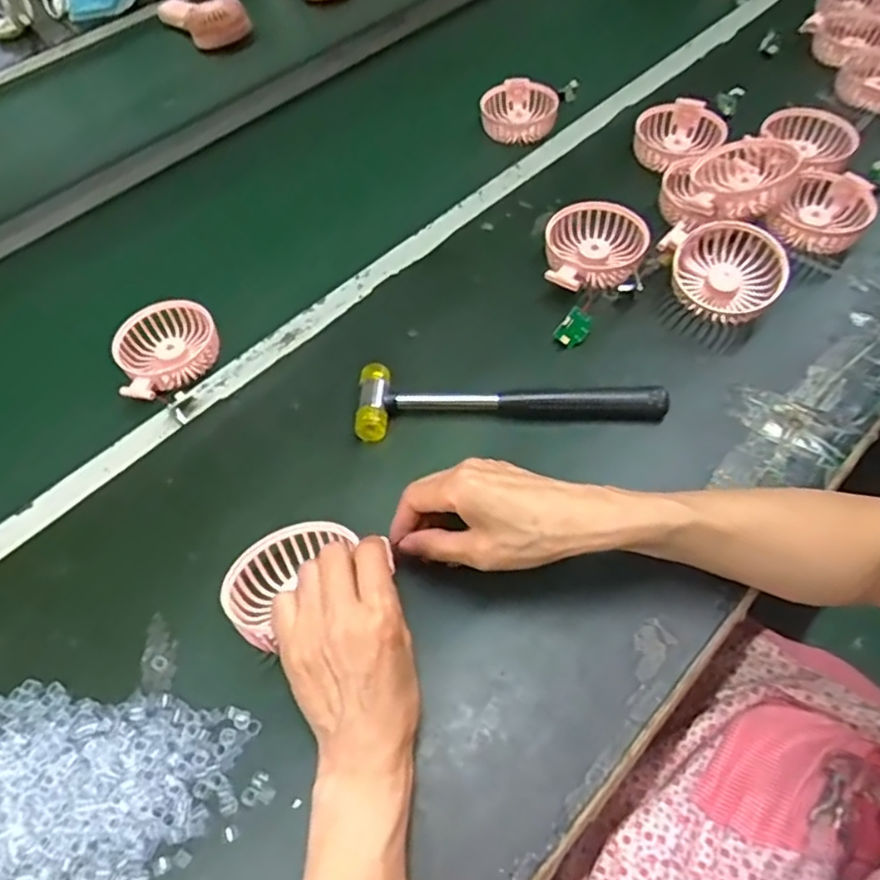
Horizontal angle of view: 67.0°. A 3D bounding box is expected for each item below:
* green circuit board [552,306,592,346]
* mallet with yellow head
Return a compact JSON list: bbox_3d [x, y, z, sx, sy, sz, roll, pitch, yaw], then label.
[{"bbox_3d":[0.114,-0.095,0.565,0.023,0.007,0.031,44,98,-1],"label":"green circuit board"},{"bbox_3d":[0.056,-0.026,0.525,0.238,0.027,0.059,0,56,5],"label":"mallet with yellow head"}]

